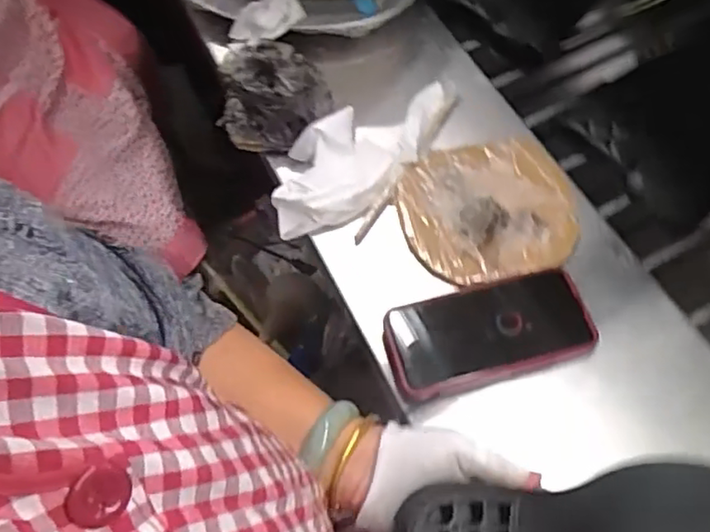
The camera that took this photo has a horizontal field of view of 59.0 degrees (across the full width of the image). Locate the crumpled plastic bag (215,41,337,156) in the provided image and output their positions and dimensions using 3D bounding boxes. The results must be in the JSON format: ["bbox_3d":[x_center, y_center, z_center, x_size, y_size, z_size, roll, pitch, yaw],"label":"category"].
[{"bbox_3d":[-0.081,-0.166,0.617,0.109,0.072,0.083,-4,59,1],"label":"crumpled plastic bag"}]

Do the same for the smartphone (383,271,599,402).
[{"bbox_3d":[0.106,0.054,0.510,0.160,0.013,0.078,-18,70,5],"label":"smartphone"}]

